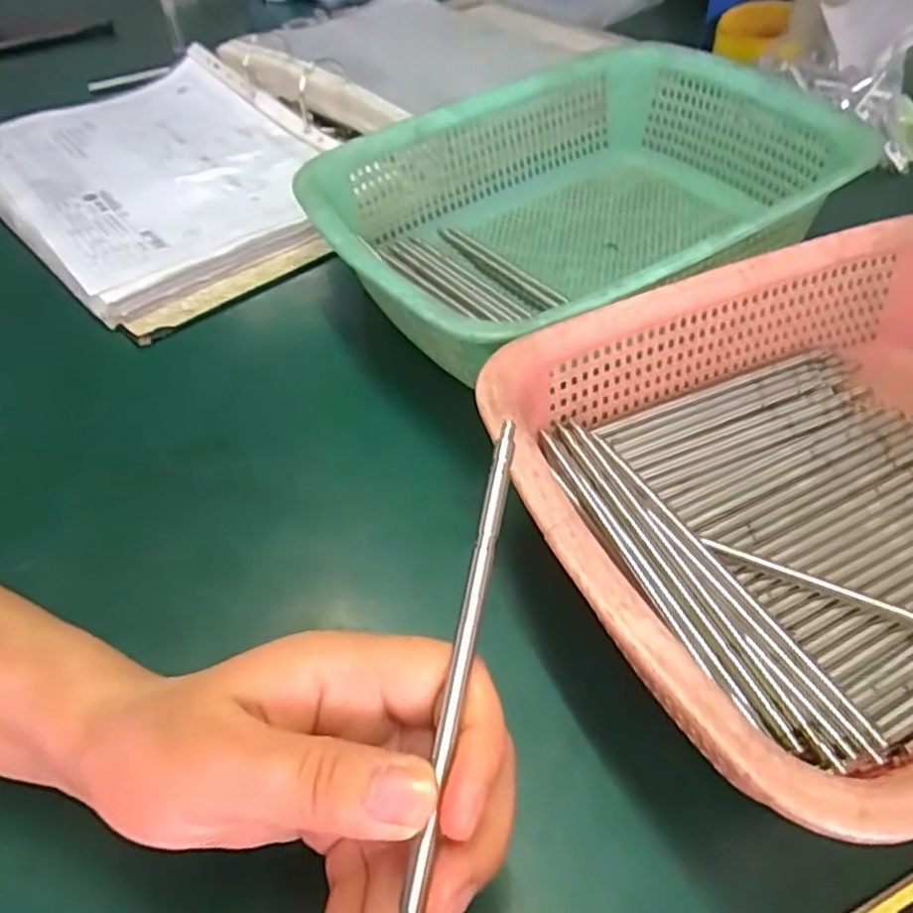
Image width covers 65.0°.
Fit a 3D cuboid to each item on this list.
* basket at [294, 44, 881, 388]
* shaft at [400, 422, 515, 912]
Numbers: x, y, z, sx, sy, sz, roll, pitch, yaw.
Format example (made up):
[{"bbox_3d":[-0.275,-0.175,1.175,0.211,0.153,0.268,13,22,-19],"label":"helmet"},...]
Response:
[{"bbox_3d":[0.070,-0.147,0.443,0.296,0.089,0.225,-25,51,-17],"label":"basket"},{"bbox_3d":[-0.001,0.064,0.177,0.004,0.005,0.162,8,65,12],"label":"shaft"}]

